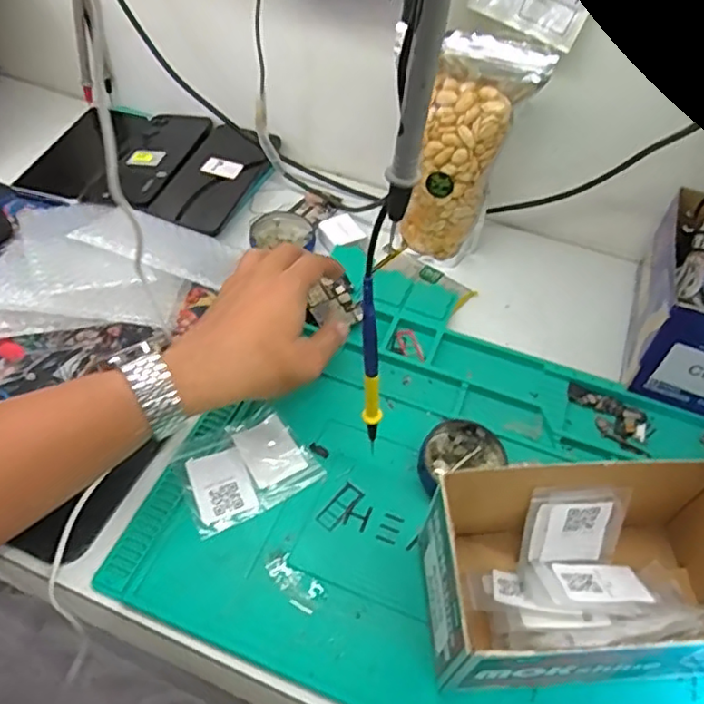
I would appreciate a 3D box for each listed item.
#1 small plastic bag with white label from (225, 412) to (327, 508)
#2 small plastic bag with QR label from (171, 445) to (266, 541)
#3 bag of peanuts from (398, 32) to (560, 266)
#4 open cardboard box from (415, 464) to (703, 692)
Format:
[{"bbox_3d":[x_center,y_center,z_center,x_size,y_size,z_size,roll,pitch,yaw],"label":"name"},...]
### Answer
[{"bbox_3d":[-0.056,0.075,0.458,0.047,0.004,0.067,-23,56,-21],"label":"small plastic bag with white label"},{"bbox_3d":[-0.093,0.095,0.437,0.047,0.006,0.059,-21,55,-20],"label":"small plastic bag with QR label"},{"bbox_3d":[0.100,-0.165,0.543,0.085,0.184,0.055,22,52,13],"label":"bag of peanuts"},{"bbox_3d":[0.140,0.132,0.371,0.182,0.089,0.101,-2,51,-6],"label":"open cardboard box"}]

